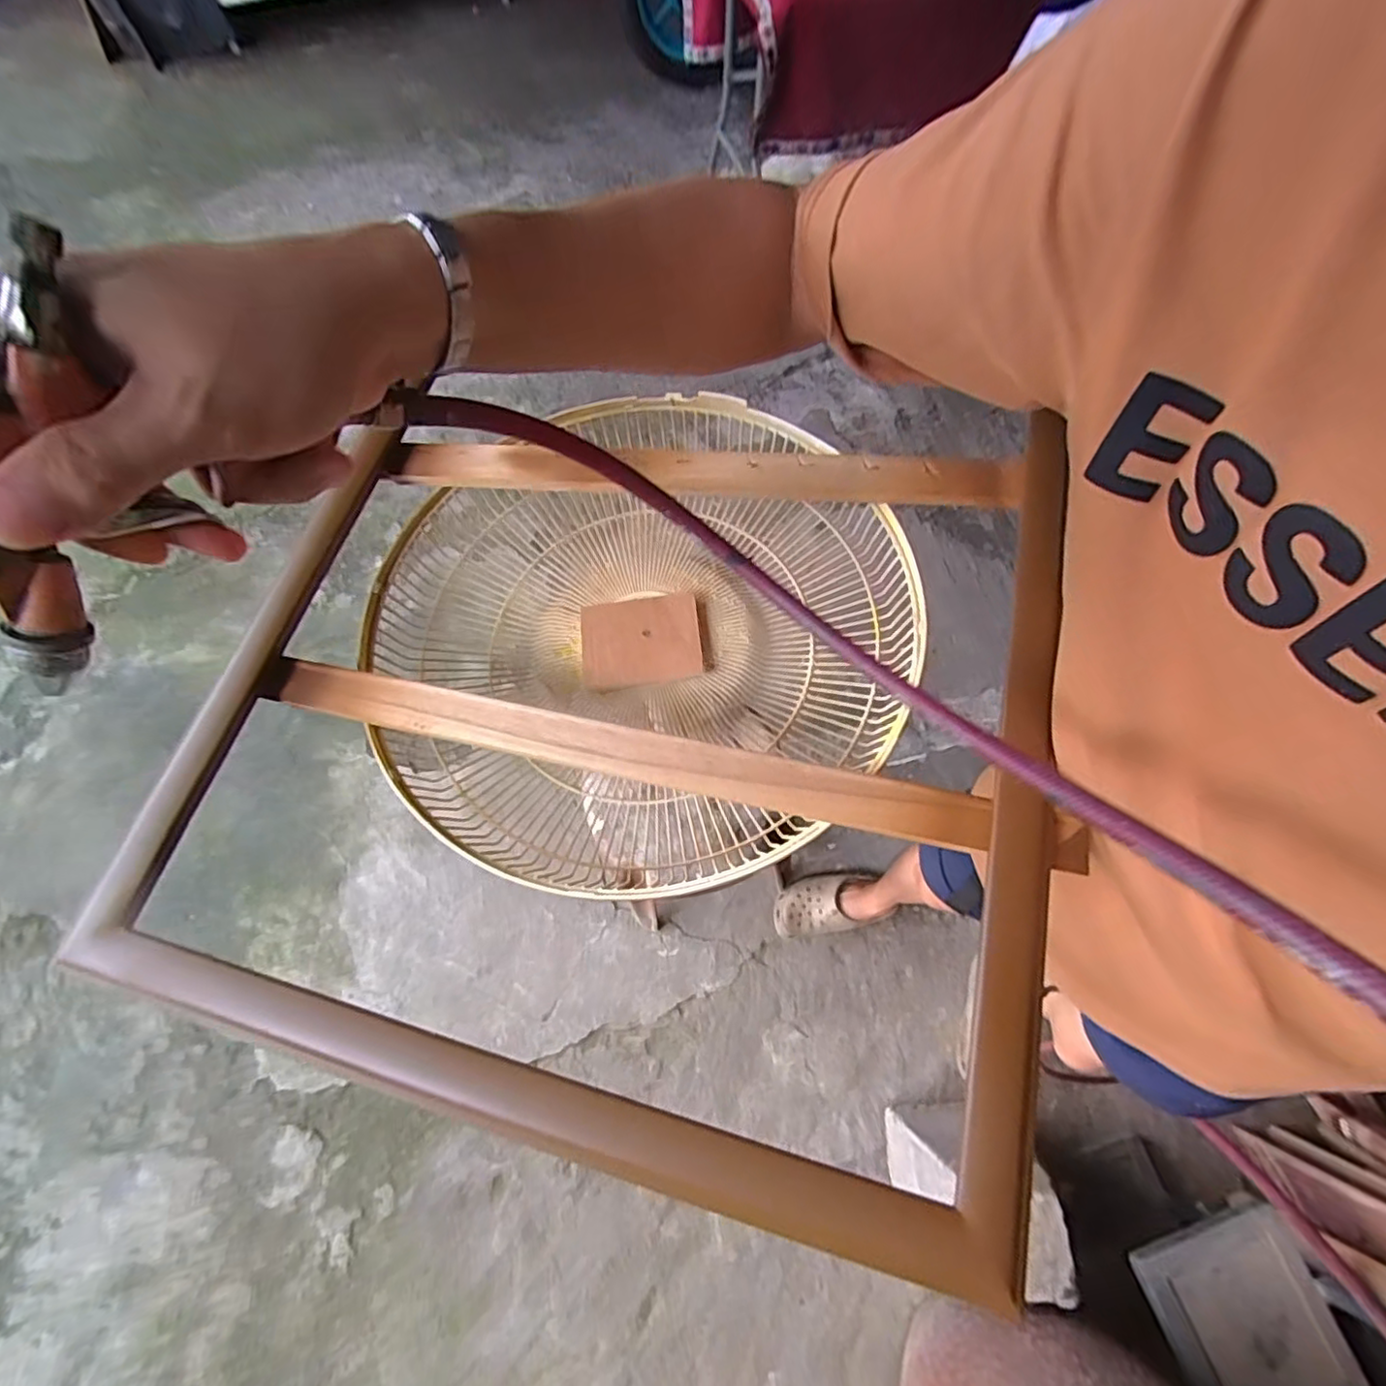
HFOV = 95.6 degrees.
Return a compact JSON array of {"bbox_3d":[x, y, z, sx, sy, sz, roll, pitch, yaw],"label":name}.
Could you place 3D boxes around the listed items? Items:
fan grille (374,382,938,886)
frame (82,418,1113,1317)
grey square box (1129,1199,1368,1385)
[{"bbox_3d":[-0.037,-0.046,0.531,0.436,0.088,0.428,-23,68,-8],"label":"fan grille"},{"bbox_3d":[-0.046,0.002,0.437,0.579,0.051,0.522,13,68,8],"label":"frame"},{"bbox_3d":[0.707,0.795,0.797,0.217,0.028,0.203,-16,68,-6],"label":"grey square box"}]

